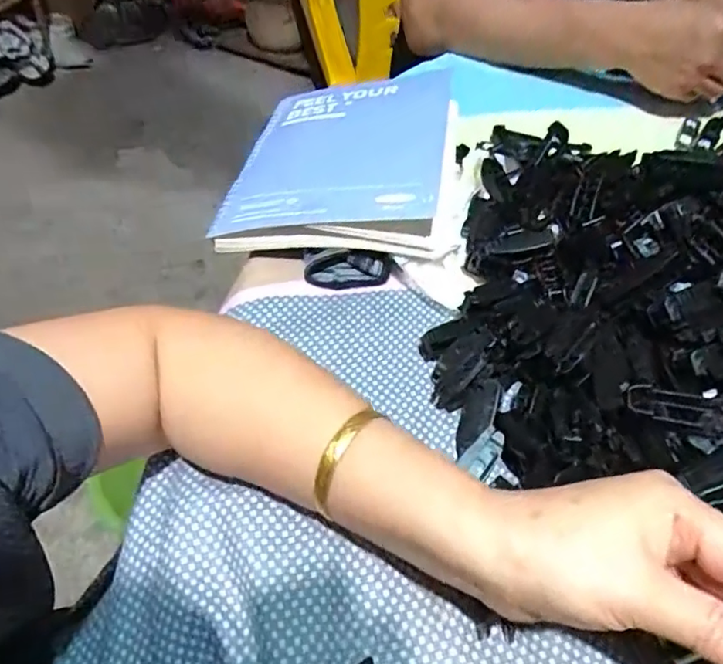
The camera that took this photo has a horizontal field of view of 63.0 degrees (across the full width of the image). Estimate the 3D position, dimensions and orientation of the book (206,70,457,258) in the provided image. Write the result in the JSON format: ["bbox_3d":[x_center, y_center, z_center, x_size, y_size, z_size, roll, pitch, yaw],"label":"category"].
[{"bbox_3d":[-0.014,-0.152,0.496,0.179,0.032,0.244,0,43,11],"label":"book"}]

